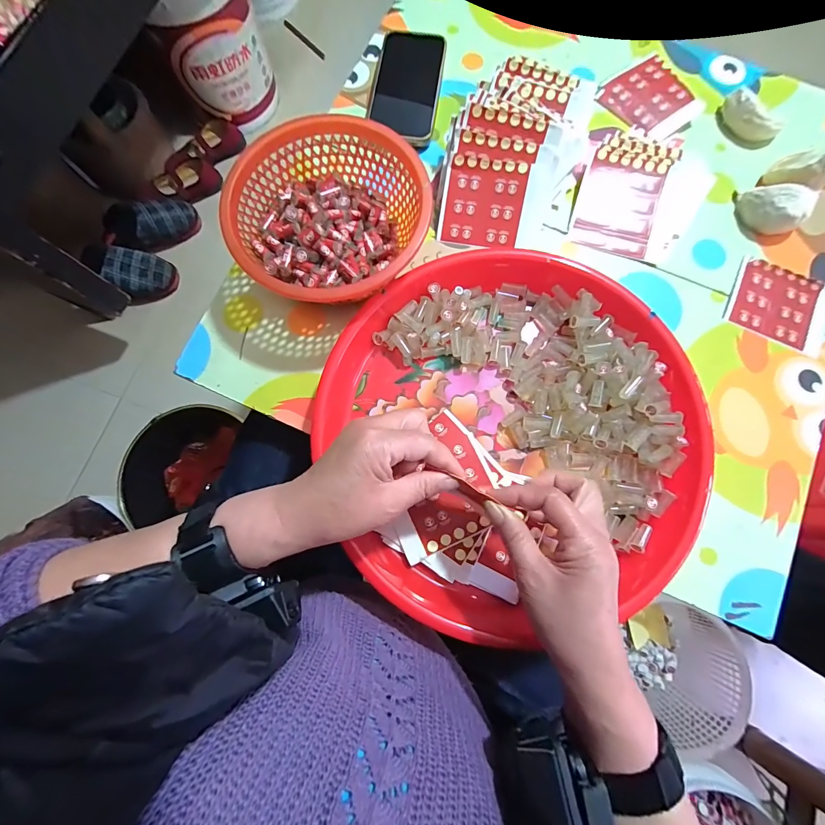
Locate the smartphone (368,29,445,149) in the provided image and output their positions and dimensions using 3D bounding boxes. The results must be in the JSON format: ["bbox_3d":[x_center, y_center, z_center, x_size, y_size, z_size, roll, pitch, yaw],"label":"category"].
[{"bbox_3d":[-0.006,-0.371,0.415,0.074,0.015,0.140,8,78,1],"label":"smartphone"}]

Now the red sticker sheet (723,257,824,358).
[{"bbox_3d":[0.376,-0.109,0.375,0.097,0.005,0.080,25,79,4],"label":"red sticker sheet"}]

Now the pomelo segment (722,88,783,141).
[{"bbox_3d":[0.366,-0.321,0.402,0.024,0.027,0.066,-40,82,-9],"label":"pomelo segment"}]

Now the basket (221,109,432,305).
[{"bbox_3d":[-0.073,-0.177,0.341,0.170,0.059,0.164,0,78,-1],"label":"basket"}]

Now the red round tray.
[{"bbox_3d":[0.087,0.008,0.328,0.313,0.039,0.315,0,78,-1],"label":"red round tray"}]

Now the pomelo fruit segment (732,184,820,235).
[{"bbox_3d":[0.371,-0.211,0.379,0.062,0.039,0.034,30,79,5],"label":"pomelo fruit segment"}]

